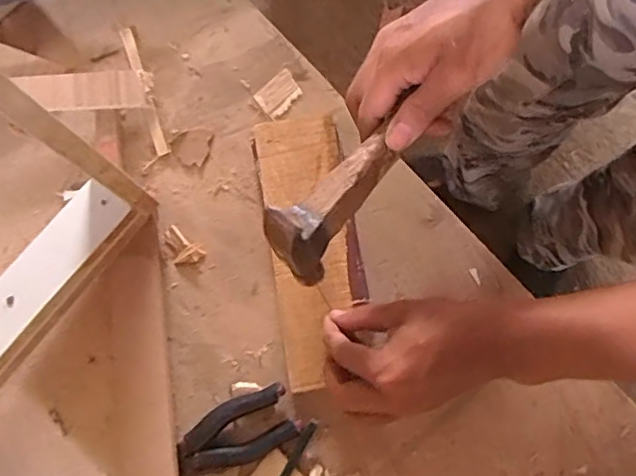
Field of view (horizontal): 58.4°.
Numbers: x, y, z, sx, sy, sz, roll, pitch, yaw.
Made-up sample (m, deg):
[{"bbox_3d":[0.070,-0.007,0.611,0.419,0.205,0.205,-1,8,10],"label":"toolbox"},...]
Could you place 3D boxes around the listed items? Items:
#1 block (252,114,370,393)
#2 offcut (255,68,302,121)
[{"bbox_3d":[-0.004,0.007,0.487,0.078,0.013,0.229,-7,80,0],"label":"block"},{"bbox_3d":[-0.037,-0.136,0.536,0.041,0.005,0.032,-41,76,-1],"label":"offcut"}]

